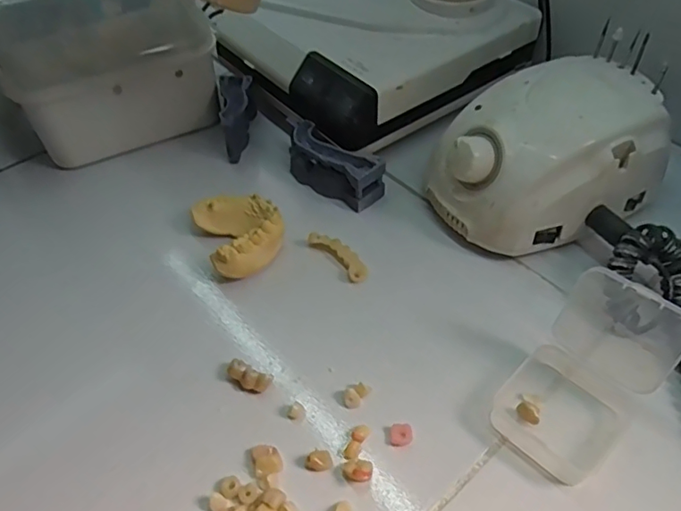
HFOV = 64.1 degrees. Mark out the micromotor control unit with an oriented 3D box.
[{"bbox_3d":[0.136,-0.065,0.361,0.142,0.082,0.094,-18,50,-15],"label":"micromotor control unit"}]

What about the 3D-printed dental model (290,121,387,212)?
[{"bbox_3d":[-0.006,-0.066,0.404,0.076,0.032,0.029,31,55,25],"label":"3D-printed dental model"}]

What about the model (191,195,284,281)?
[{"bbox_3d":[-0.066,-0.016,0.364,0.051,0.027,0.063,-20,50,-16],"label":"model"}]

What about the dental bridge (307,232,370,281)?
[{"bbox_3d":[-0.001,-0.001,0.361,0.015,0.010,0.047,-35,56,-27],"label":"dental bridge"}]

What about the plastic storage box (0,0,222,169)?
[{"bbox_3d":[-0.223,-0.205,0.467,0.150,0.130,0.231,-25,52,-21],"label":"plastic storage box"}]

